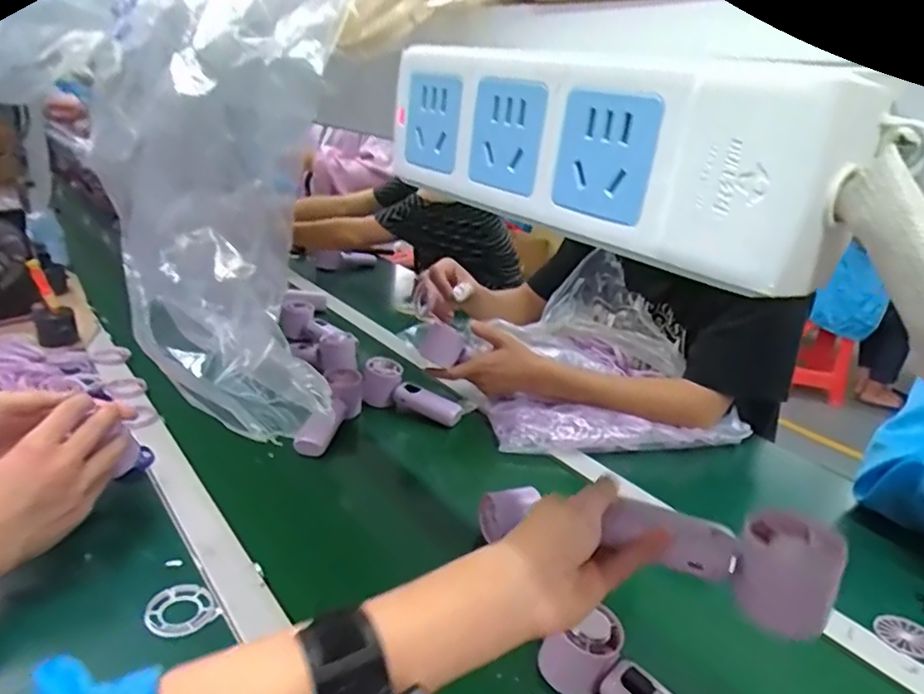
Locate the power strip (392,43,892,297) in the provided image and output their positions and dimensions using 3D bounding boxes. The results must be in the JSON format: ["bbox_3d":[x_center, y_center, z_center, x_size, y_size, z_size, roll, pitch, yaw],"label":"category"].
[{"bbox_3d":[0.034,-0.065,0.201,0.034,0.051,0.165,-8,25,-32],"label":"power strip"}]

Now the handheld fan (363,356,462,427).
[{"bbox_3d":[-0.079,0.076,0.940,0.159,0.060,0.073,27,25,7],"label":"handheld fan"}]

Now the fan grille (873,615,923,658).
[{"bbox_3d":[0.422,0.274,0.603,0.050,0.007,0.050,6,21,-2],"label":"fan grille"}]

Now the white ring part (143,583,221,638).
[{"bbox_3d":[-0.239,0.222,0.543,0.055,0.012,0.053,6,21,-2],"label":"white ring part"}]

